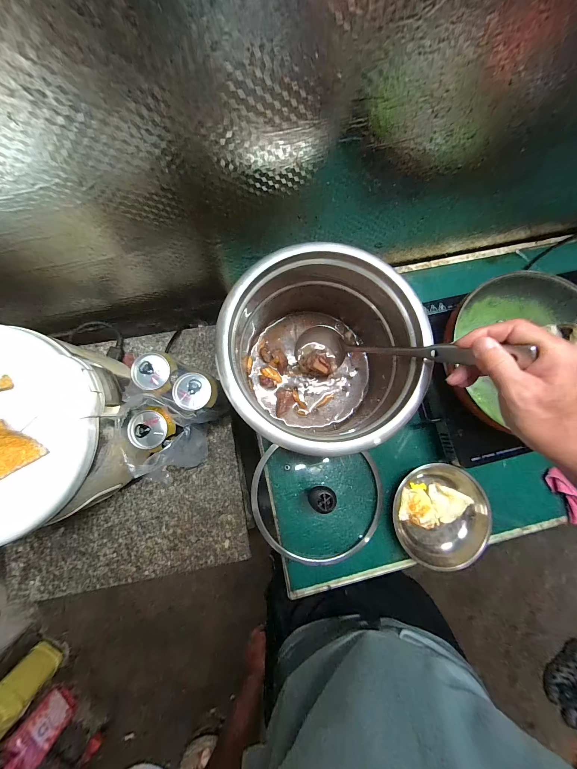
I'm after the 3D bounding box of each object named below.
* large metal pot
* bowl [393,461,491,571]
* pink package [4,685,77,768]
[{"bbox_3d":[0.039,-0.039,0.408,0.246,0.180,0.250,0,82,-4],"label":"large metal pot"},{"bbox_3d":[0.276,0.237,0.502,0.170,0.073,0.156,0,82,-4],"label":"bowl"},{"bbox_3d":[-0.899,1.270,0.969,0.049,0.260,0.155,-16,98,17],"label":"pink package"}]

